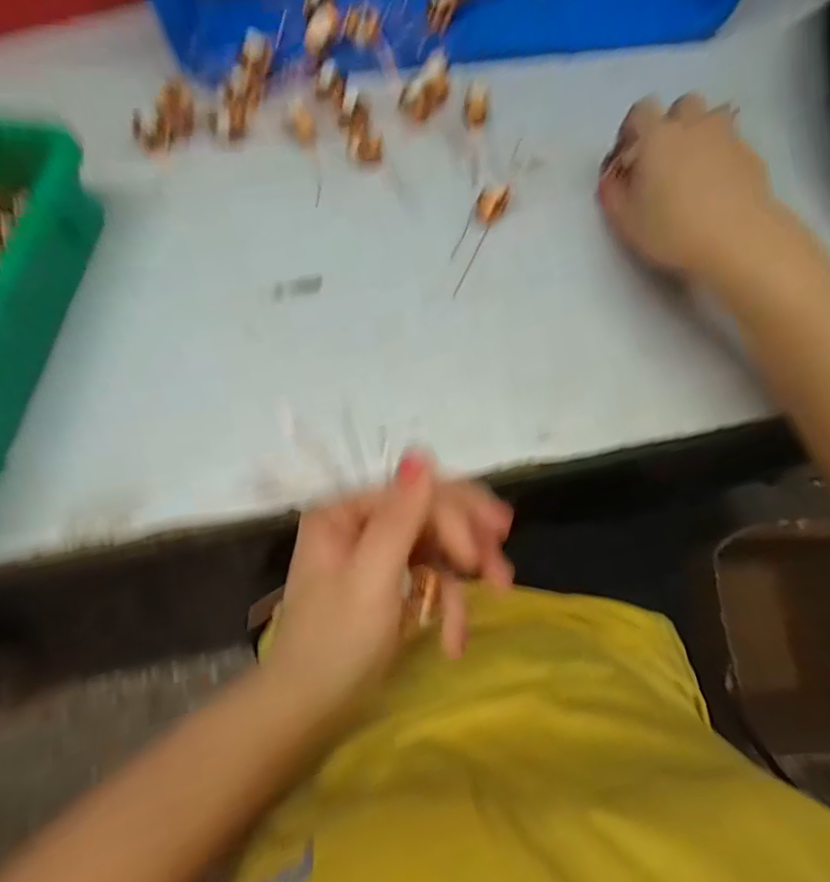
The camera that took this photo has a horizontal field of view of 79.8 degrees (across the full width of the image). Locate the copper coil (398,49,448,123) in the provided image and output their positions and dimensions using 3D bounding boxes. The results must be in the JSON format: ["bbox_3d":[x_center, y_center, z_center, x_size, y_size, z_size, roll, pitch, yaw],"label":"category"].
[{"bbox_3d":[0.009,-0.263,0.369,0.020,0.025,0.042,40,75,11],"label":"copper coil"}]

